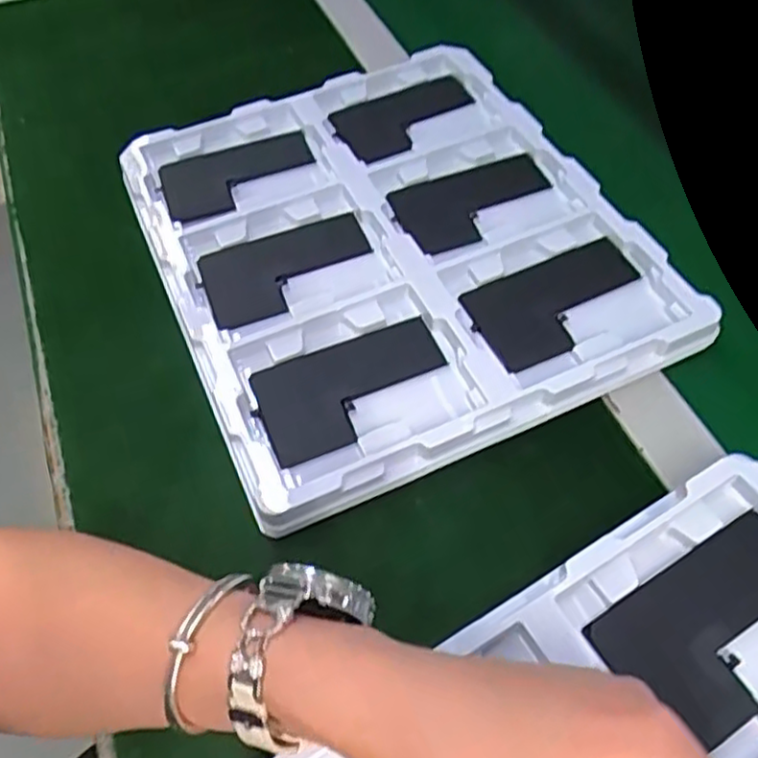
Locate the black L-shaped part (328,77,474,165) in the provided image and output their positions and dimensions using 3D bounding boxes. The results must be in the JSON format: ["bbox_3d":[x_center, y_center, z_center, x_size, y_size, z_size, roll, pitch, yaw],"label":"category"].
[{"bbox_3d":[0.018,-0.191,0.510,0.105,0.008,0.064,-30,61,-16],"label":"black L-shaped part"}]

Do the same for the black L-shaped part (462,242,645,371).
[{"bbox_3d":[0.107,-0.045,0.414,0.107,0.004,0.062,-23,59,-12],"label":"black L-shaped part"}]

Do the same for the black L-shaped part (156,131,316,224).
[{"bbox_3d":[-0.096,-0.141,0.481,0.103,0.011,0.065,-19,59,-9],"label":"black L-shaped part"}]

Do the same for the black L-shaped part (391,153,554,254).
[{"bbox_3d":[0.063,-0.116,0.459,0.107,0.009,0.065,-20,59,-10],"label":"black L-shaped part"}]

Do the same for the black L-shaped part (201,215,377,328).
[{"bbox_3d":[-0.058,-0.071,0.435,0.106,0.010,0.063,-25,60,-13],"label":"black L-shaped part"}]

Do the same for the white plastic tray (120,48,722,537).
[{"bbox_3d":[0.002,-0.090,0.449,0.270,0.027,0.306,-22,59,-11],"label":"white plastic tray"}]

